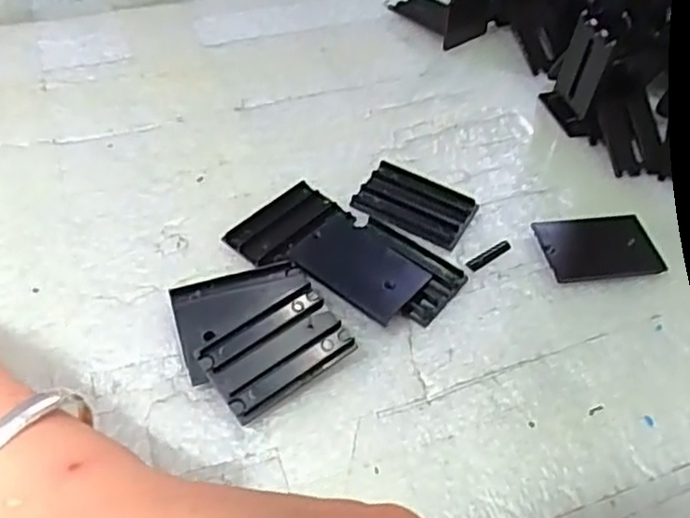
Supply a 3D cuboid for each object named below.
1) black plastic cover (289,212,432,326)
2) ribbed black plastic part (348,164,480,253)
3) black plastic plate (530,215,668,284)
[{"bbox_3d":[0.007,0.003,0.320,0.056,0.006,0.038,32,54,20],"label":"black plastic cover"},{"bbox_3d":[0.033,-0.027,0.350,0.055,0.007,0.039,22,51,13],"label":"ribbed black plastic part"},{"bbox_3d":[0.121,-0.005,0.340,0.055,0.008,0.032,-4,50,-9],"label":"black plastic plate"}]

